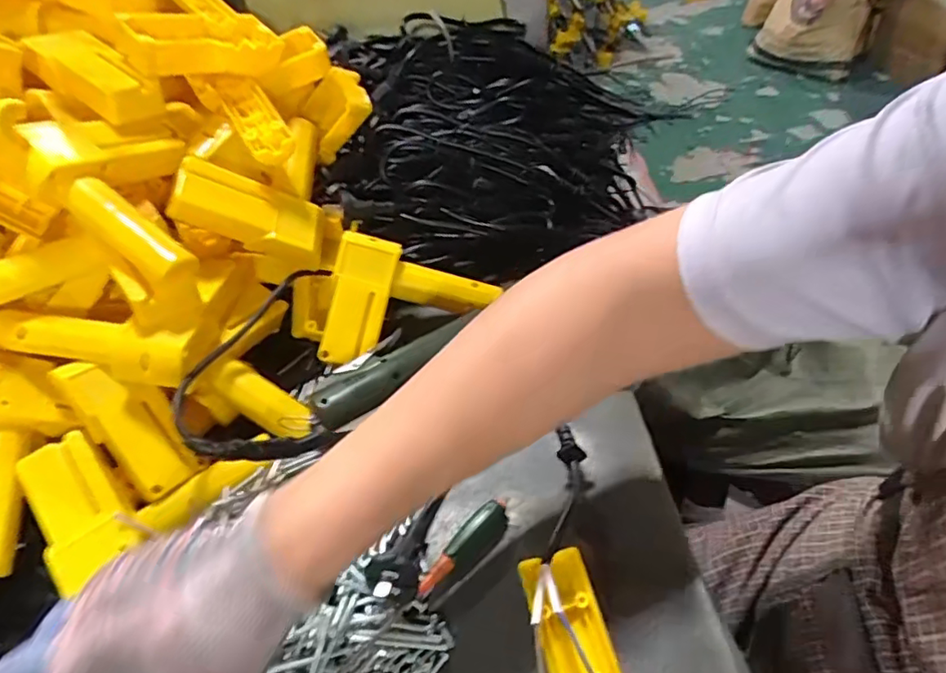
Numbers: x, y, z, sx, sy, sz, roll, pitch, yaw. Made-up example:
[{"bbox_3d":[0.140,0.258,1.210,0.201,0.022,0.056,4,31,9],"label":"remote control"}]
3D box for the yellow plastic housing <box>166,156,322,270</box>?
[{"bbox_3d":[-0.170,-0.094,0.437,0.108,0.024,0.050,20,57,-33],"label":"yellow plastic housing"}]

